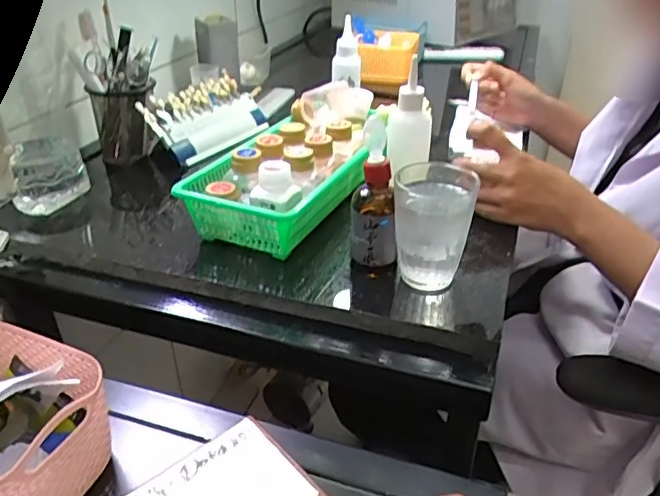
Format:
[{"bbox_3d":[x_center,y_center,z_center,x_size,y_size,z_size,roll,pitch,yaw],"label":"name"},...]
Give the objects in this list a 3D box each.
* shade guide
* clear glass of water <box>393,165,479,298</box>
[{"bbox_3d":[-0.161,-0.175,0.744,0.022,0.092,0.172,-24,11,45],"label":"shade guide"},{"bbox_3d":[0.085,-0.016,0.477,0.063,0.095,0.068,3,32,4],"label":"clear glass of water"}]

